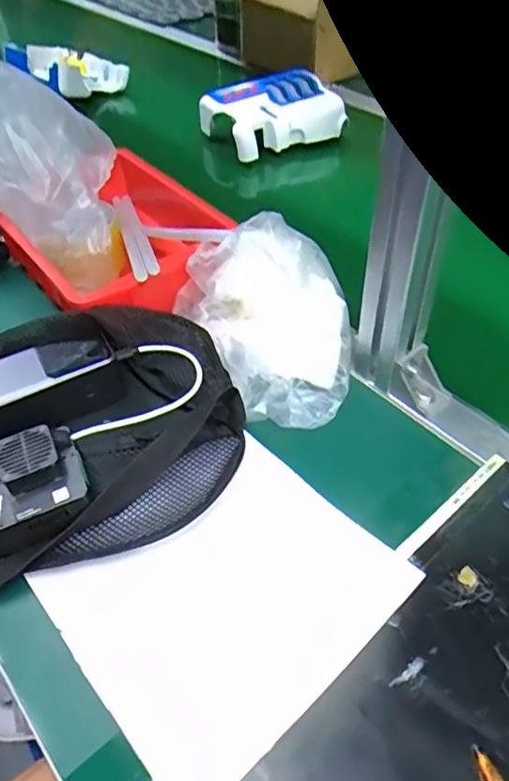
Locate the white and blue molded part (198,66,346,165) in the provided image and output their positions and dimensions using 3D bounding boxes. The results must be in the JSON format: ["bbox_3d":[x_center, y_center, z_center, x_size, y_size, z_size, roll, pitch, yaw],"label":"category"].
[{"bbox_3d":[0.019,-0.396,0.819,0.175,0.053,0.147,-24,51,-16],"label":"white and blue molded part"}]

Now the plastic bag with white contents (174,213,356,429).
[{"bbox_3d":[0.023,-0.062,0.513,0.132,0.099,0.174,-24,51,-16],"label":"plastic bag with white contents"}]

